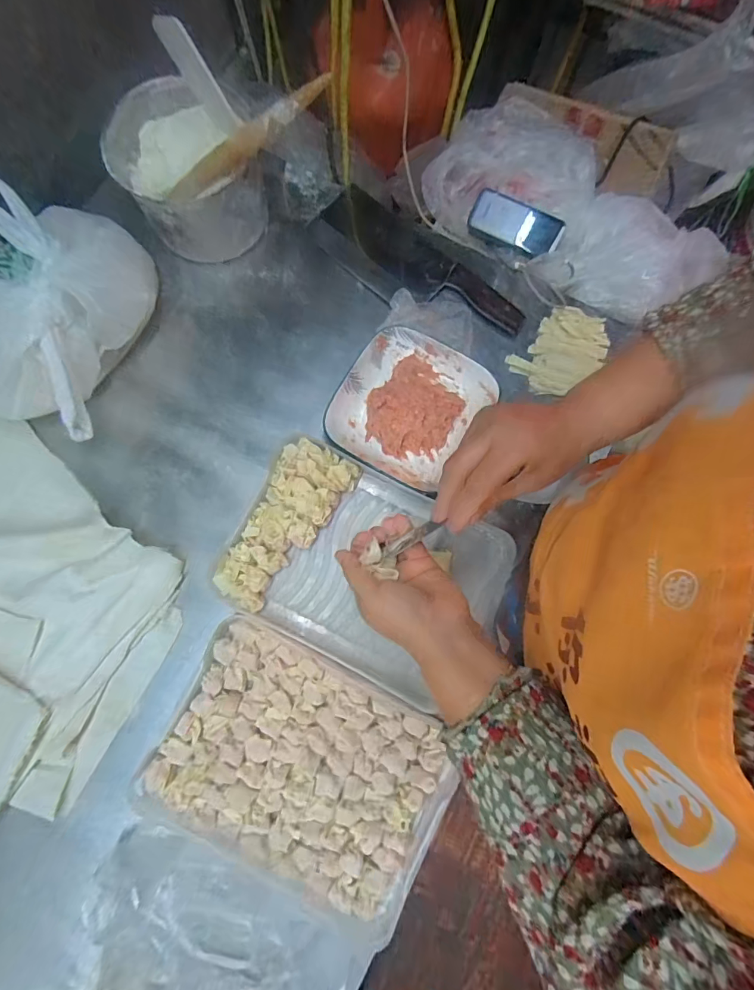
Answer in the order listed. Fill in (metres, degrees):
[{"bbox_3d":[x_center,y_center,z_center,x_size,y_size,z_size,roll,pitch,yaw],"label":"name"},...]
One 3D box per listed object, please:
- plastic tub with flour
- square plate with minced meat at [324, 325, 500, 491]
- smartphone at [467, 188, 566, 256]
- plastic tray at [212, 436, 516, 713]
[{"bbox_3d":[-0.228,-0.398,0.564,0.159,0.142,0.153,0,79,0],"label":"plastic tub with flour"},{"bbox_3d":[0.037,-0.112,0.544,0.161,0.029,0.178,34,80,9],"label":"square plate with minced meat"},{"bbox_3d":[0.195,-0.380,0.613,0.127,0.051,0.012,25,36,3],"label":"smartphone"},{"bbox_3d":[-0.010,0.084,0.517,0.306,0.048,0.216,26,79,7],"label":"plastic tray"}]

